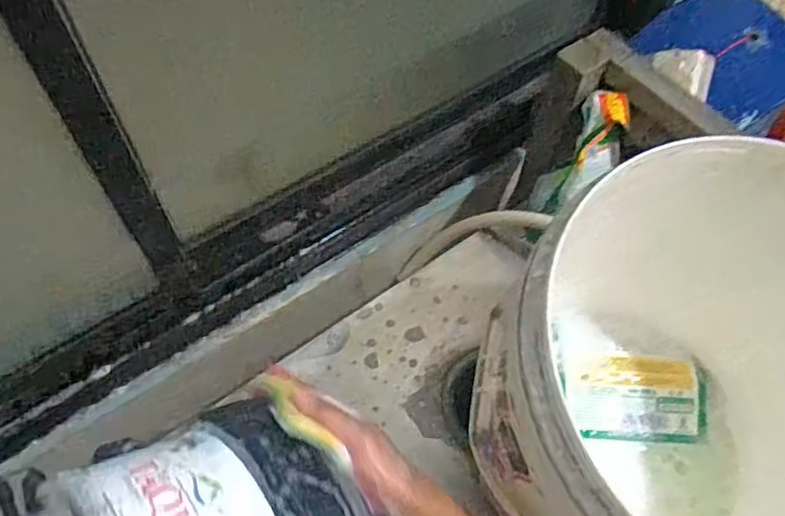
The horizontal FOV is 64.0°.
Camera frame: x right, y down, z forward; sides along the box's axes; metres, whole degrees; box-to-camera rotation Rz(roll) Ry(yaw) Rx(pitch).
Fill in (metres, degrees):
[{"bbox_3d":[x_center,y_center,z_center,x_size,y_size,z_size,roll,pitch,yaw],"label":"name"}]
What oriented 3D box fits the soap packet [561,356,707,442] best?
[{"bbox_3d":[0.257,0.145,0.652,0.141,0.022,0.087,1,82,1],"label":"soap packet"}]

